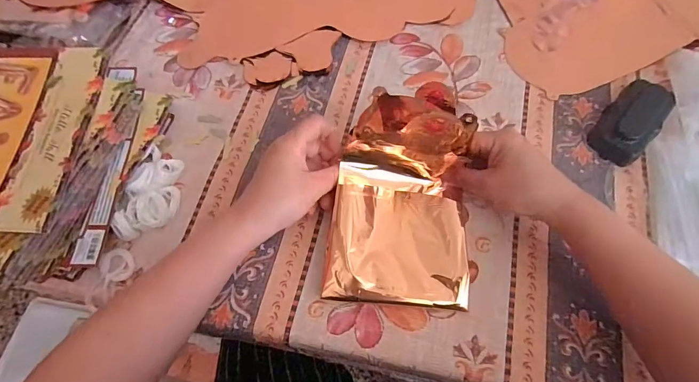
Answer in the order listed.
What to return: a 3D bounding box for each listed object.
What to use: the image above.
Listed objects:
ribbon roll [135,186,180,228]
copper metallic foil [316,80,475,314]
[{"bbox_3d":[-0.191,0.014,0.373,0.033,0.018,0.045,22,68,10],"label":"ribbon roll"},{"bbox_3d":[0.048,0.003,0.327,0.125,0.088,0.173,5,66,3],"label":"copper metallic foil"}]

